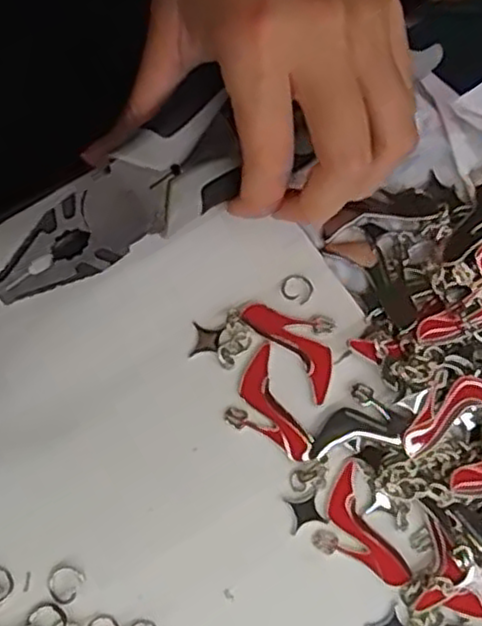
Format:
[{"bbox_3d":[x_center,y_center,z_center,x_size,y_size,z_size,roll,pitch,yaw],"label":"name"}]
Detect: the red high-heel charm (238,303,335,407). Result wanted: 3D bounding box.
[{"bbox_3d":[0.023,0.009,0.280,0.025,0.004,0.046,-40,81,-10],"label":"red high-heel charm"}]

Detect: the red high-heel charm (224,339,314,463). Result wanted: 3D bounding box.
[{"bbox_3d":[0.007,0.038,0.272,0.025,0.004,0.045,-21,78,-6],"label":"red high-heel charm"}]

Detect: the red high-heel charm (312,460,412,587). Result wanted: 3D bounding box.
[{"bbox_3d":[0.041,0.082,0.265,0.026,0.004,0.046,-25,78,-7],"label":"red high-heel charm"}]

